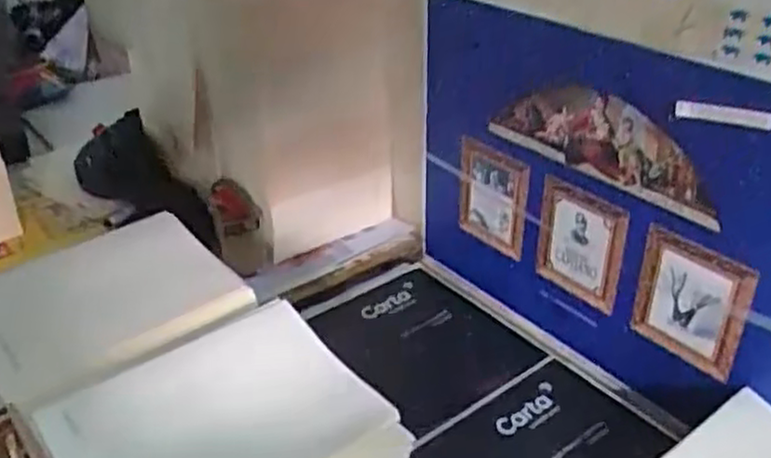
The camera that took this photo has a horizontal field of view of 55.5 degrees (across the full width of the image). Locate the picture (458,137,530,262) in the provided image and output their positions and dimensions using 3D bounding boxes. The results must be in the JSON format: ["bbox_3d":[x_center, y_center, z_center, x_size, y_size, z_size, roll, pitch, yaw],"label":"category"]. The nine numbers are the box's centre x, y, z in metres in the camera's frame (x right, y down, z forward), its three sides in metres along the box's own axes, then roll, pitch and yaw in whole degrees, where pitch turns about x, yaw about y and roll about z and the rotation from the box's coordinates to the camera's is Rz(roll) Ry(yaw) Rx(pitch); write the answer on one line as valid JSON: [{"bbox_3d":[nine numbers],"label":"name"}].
[{"bbox_3d":[0.150,-0.047,1.066,0.017,0.149,0.136,-21,36,-28],"label":"picture"}]

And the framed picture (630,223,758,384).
[{"bbox_3d":[0.347,0.085,0.840,0.007,0.149,0.129,-23,37,-31],"label":"framed picture"}]

